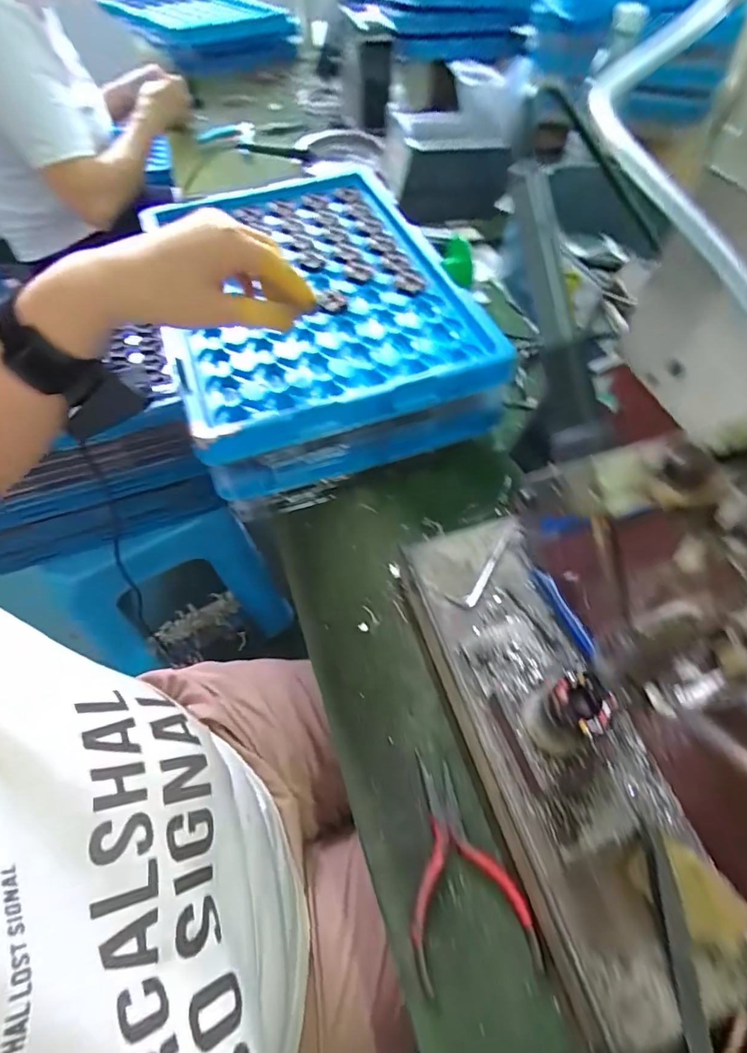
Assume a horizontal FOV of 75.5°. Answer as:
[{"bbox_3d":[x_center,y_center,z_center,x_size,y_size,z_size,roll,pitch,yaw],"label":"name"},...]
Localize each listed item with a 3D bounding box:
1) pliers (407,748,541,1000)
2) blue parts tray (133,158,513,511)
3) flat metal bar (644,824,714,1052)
[{"bbox_3d":[0.050,0.208,0.304,0.071,0.010,0.118,-11,59,-7],"label":"pliers"},{"bbox_3d":[-0.068,-0.212,0.491,0.260,0.077,0.354,-20,60,-12],"label":"blue parts tray"},{"bbox_3d":[0.155,0.212,0.246,0.011,0.004,0.100,-10,60,19],"label":"flat metal bar"}]

